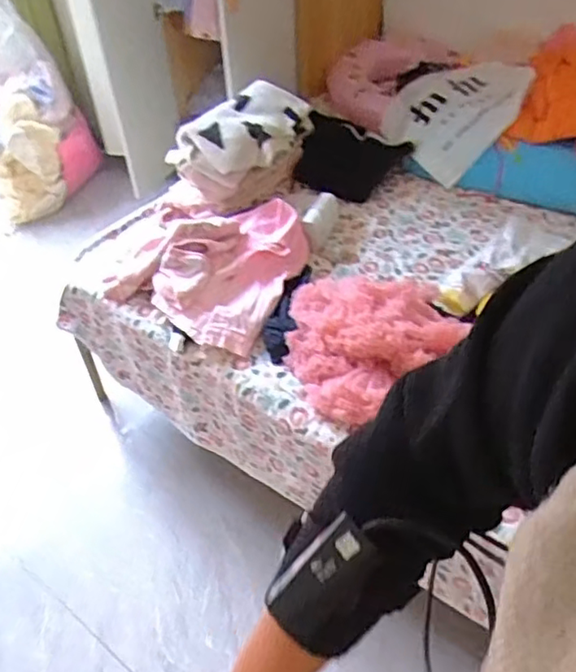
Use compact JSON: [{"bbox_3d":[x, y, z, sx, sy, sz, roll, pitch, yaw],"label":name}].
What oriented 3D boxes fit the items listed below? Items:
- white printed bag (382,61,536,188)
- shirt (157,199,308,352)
[{"bbox_3d":[0.476,-0.664,1.807,0.389,0.100,0.366,-44,56,2],"label":"white printed bag"},{"bbox_3d":[-0.133,-0.172,1.383,0.255,0.148,0.428,14,49,17],"label":"shirt"}]

